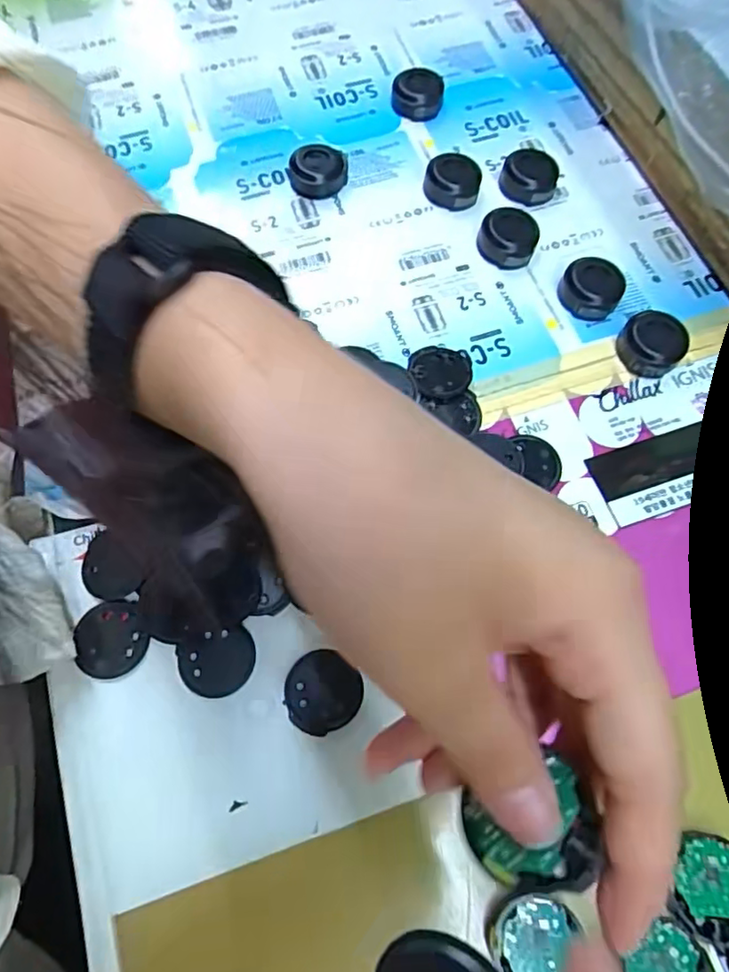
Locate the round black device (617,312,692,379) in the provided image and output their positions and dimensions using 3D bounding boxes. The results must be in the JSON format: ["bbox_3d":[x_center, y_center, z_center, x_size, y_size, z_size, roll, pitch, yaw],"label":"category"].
[{"bbox_3d":[0.135,-0.067,0.281,0.029,0.013,0.027,0,68,1],"label":"round black device"}]

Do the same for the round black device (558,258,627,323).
[{"bbox_3d":[0.111,-0.097,0.295,0.029,0.012,0.029,0,68,1],"label":"round black device"}]

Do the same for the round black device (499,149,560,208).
[{"bbox_3d":[0.089,-0.166,0.323,0.028,0.014,0.028,0,68,1],"label":"round black device"}]

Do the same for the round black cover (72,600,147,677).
[{"bbox_3d":[-0.100,0.061,0.236,0.025,0.005,0.029,-29,71,-10],"label":"round black cover"}]

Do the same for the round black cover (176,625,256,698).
[{"bbox_3d":[-0.058,0.068,0.233,0.029,0.004,0.026,-5,68,-1],"label":"round black cover"}]

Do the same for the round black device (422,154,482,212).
[{"bbox_3d":[0.047,-0.163,0.321,0.029,0.015,0.025,9,69,5],"label":"round black device"}]

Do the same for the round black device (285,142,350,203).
[{"bbox_3d":[-0.025,-0.170,0.325,0.032,0.015,0.025,-6,68,-2],"label":"round black device"}]

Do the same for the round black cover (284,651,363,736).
[{"bbox_3d":[-0.017,0.079,0.229,0.029,0.004,0.027,0,68,1],"label":"round black cover"}]

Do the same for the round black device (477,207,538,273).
[{"bbox_3d":[0.073,-0.125,0.305,0.030,0.013,0.027,18,70,8],"label":"round black device"}]

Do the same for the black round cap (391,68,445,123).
[{"bbox_3d":[0.030,-0.225,0.344,0.029,0.015,0.028,0,68,1],"label":"black round cap"}]

